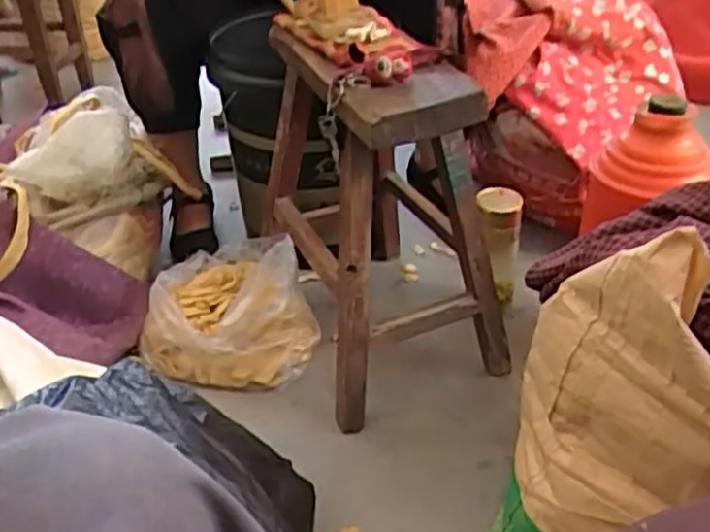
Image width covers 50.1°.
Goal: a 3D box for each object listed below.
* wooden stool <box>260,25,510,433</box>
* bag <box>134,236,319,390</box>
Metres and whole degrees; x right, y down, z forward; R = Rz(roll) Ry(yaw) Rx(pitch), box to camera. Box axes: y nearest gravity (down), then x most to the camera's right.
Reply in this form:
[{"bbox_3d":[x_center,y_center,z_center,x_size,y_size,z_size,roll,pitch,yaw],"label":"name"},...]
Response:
[{"bbox_3d":[0.037,-0.085,1.046,0.263,0.420,0.377,-13,35,-15],"label":"wooden stool"},{"bbox_3d":[-0.174,0.064,1.108,0.233,0.112,0.234,14,37,23],"label":"bag"}]

